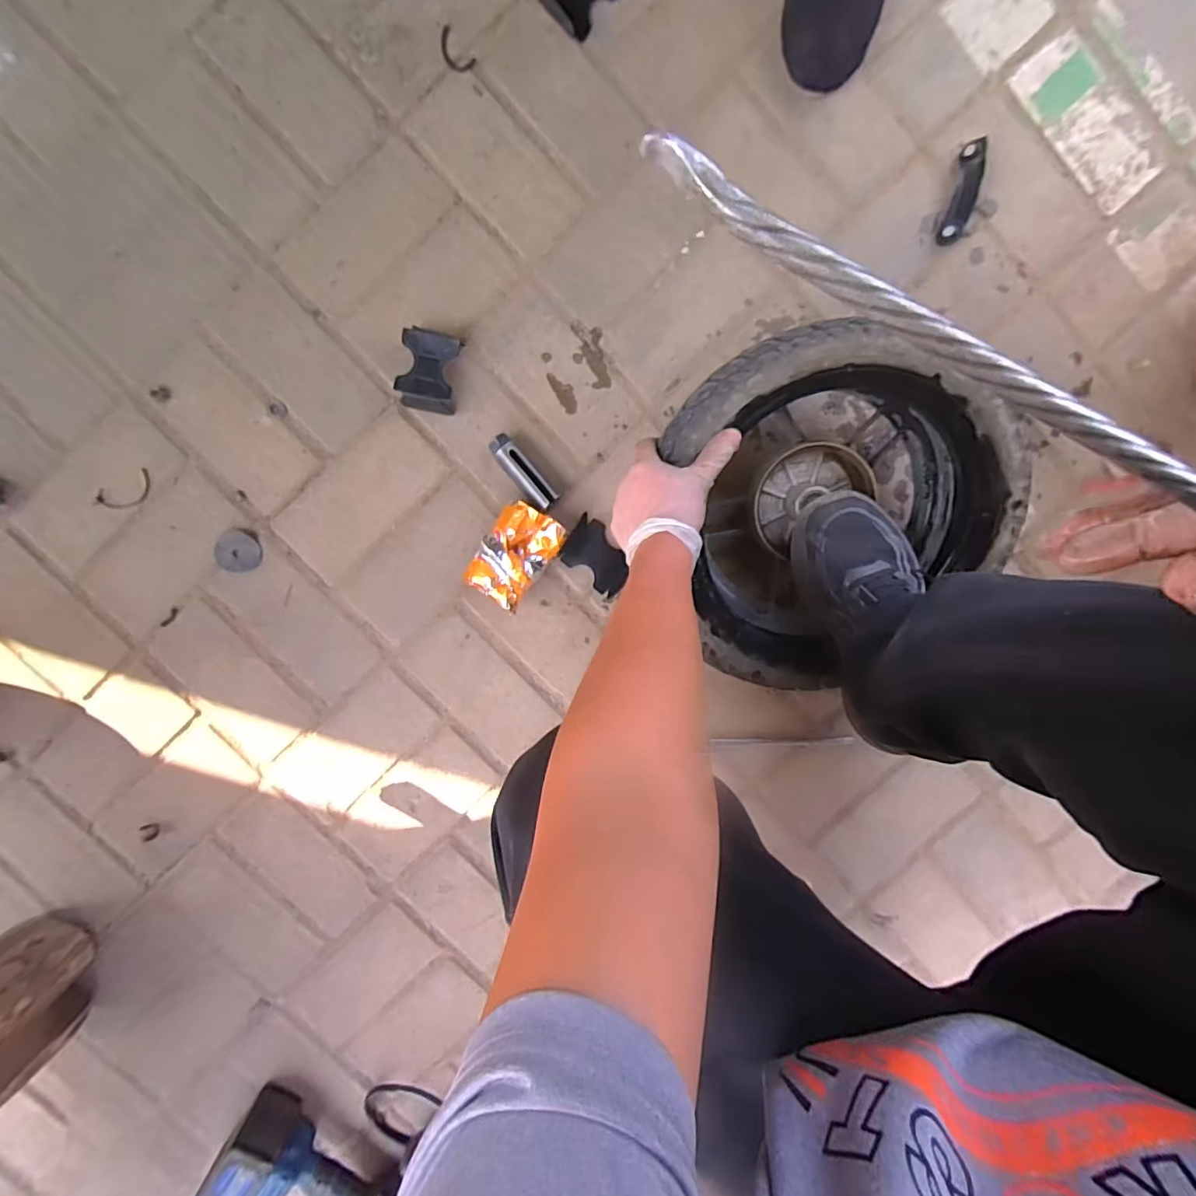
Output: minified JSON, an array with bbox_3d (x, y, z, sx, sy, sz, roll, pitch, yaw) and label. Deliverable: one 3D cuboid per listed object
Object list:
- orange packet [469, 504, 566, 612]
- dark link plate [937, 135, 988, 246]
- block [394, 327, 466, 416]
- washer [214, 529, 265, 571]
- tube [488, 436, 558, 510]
[{"bbox_3d":[-0.088,-0.046,0.571,0.070,0.050,0.105,32,94,-3],"label":"orange packet"},{"bbox_3d":[0.387,-0.429,0.555,0.025,0.017,0.098,11,95,-1],"label":"dark link plate"},{"bbox_3d":[-0.179,-0.242,0.561,0.059,0.032,0.080,12,95,-1],"label":"block"},{"bbox_3d":[-0.397,-0.051,0.583,0.046,0.005,0.045,1,100,-14],"label":"washer"},{"bbox_3d":[-0.080,-0.134,0.572,0.027,0.030,0.089,-40,94,3],"label":"tube"}]

